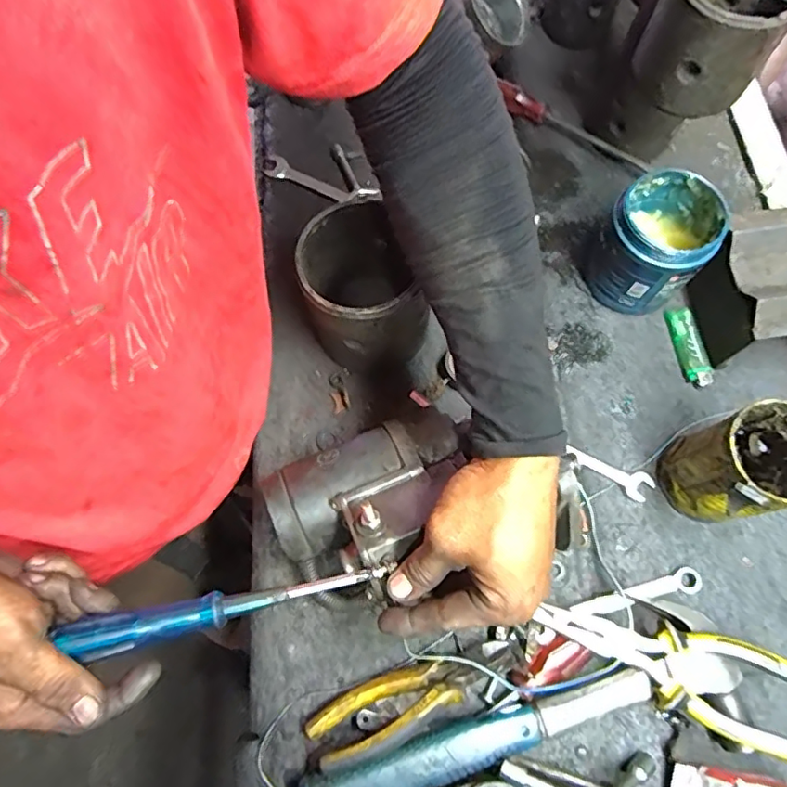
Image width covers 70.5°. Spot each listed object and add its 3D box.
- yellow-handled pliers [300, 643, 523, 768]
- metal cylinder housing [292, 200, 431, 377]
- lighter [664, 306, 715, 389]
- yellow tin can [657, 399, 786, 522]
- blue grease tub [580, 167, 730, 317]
[{"bbox_3d":[0.016,0.220,0.410,0.160,0.047,0.034,-21,72,-8],"label":"yellow-handled pliers"},{"bbox_3d":[-0.029,-0.087,0.494,0.095,0.118,0.103,0,70,0],"label":"metal cylinder housing"},{"bbox_3d":[0.278,-0.044,0.524,0.023,0.010,0.080,-11,71,-5],"label":"lighter"},{"bbox_3d":[0.269,0.057,0.435,0.080,0.114,0.070,-16,71,-6],"label":"yellow tin can"},{"bbox_3d":[0.236,-0.133,0.510,0.090,0.101,0.084,0,70,0],"label":"blue grease tub"}]

